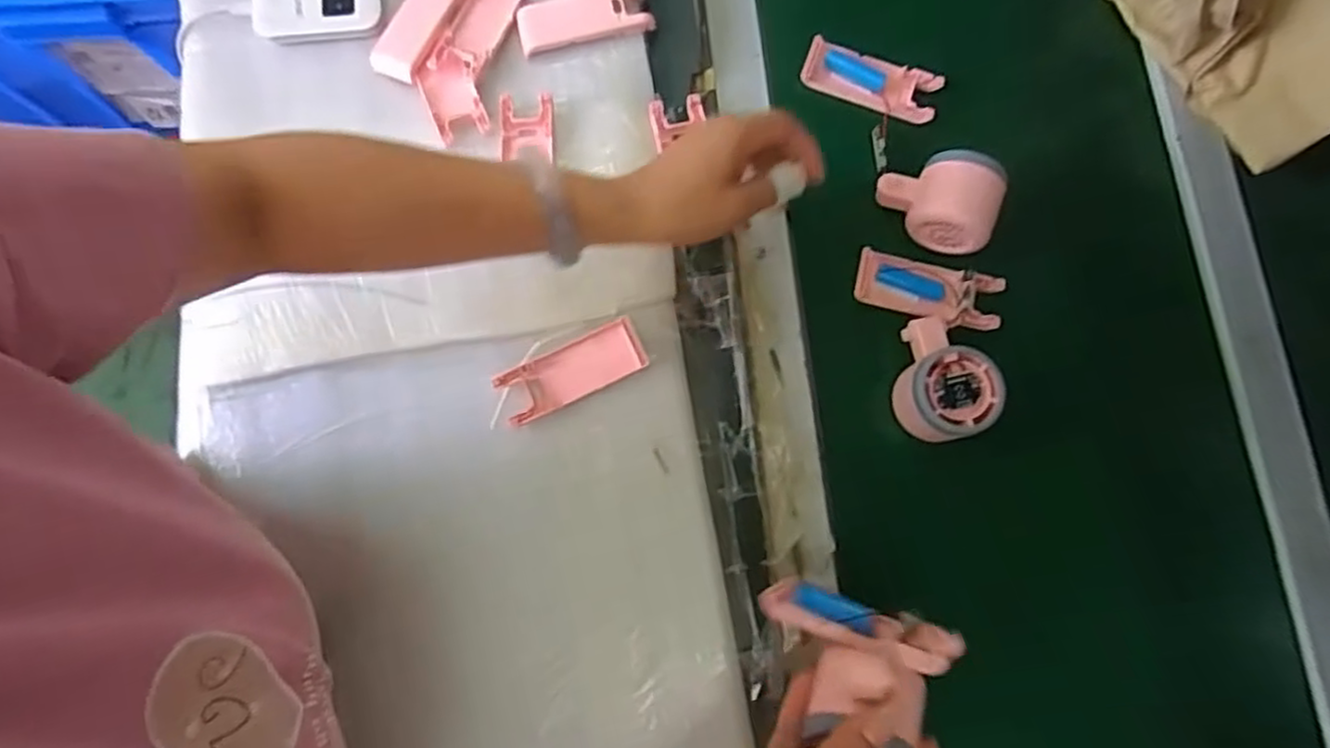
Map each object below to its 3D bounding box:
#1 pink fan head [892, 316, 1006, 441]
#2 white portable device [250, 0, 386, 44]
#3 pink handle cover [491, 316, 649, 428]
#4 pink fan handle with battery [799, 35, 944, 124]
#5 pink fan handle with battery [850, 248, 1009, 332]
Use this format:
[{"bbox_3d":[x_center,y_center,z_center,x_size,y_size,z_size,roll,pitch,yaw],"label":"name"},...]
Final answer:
[{"bbox_3d":[0.192,0.002,0.482,0.060,0.041,0.082,6,80,2],"label":"pink fan head"},{"bbox_3d":[-0.270,-0.289,0.552,0.103,0.009,0.064,-4,79,0],"label":"white portable device"},{"bbox_3d":[-0.065,-0.002,0.496,0.103,0.008,0.038,-25,80,-4],"label":"pink handle cover"},{"bbox_3d":[0.160,-0.228,0.551,0.105,0.017,0.039,19,80,4],"label":"pink fan handle with battery"},{"bbox_3d":[0.192,-0.061,0.516,0.105,0.011,0.040,12,80,3],"label":"pink fan handle with battery"}]

